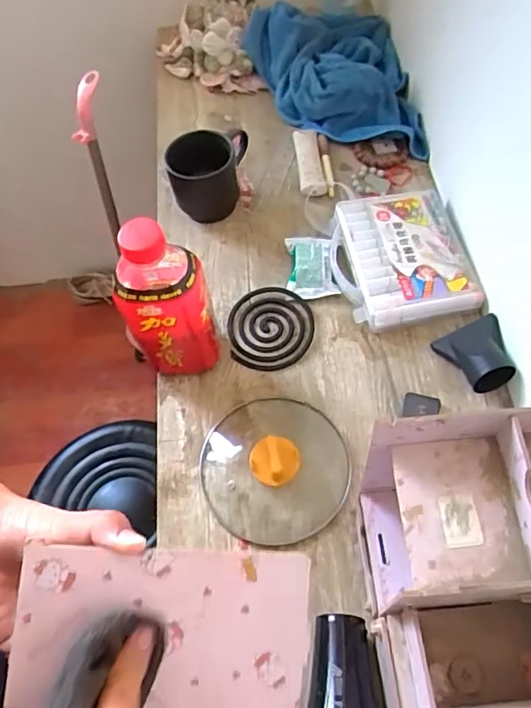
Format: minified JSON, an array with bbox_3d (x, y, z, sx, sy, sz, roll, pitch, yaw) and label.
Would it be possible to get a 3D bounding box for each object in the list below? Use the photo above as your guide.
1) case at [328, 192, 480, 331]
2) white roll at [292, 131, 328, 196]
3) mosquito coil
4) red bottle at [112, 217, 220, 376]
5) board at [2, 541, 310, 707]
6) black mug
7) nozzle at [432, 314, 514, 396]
[{"bbox_3d":[0.167,-0.121,0.684,0.162,0.043,0.186,-8,61,-1],"label":"case"},{"bbox_3d":[0.064,-0.278,0.789,0.035,0.031,0.120,-6,61,0],"label":"white roll"},{"bbox_3d":[0.006,-0.032,0.673,0.104,0.011,0.108,-1,61,3],"label":"mosquito coil"},{"bbox_3d":[-0.102,-0.055,0.574,0.086,0.216,0.076,-2,61,2],"label":"red bottle"},{"bbox_3d":[-0.053,0.157,0.296,0.158,0.006,0.096,8,81,-14],"label":"board"},{"bbox_3d":[-0.080,-0.251,0.751,0.097,0.096,0.096,4,61,5],"label":"black mug"},{"bbox_3d":[0.237,0.002,0.602,0.065,0.049,0.079,-17,62,-6],"label":"nozzle"}]

